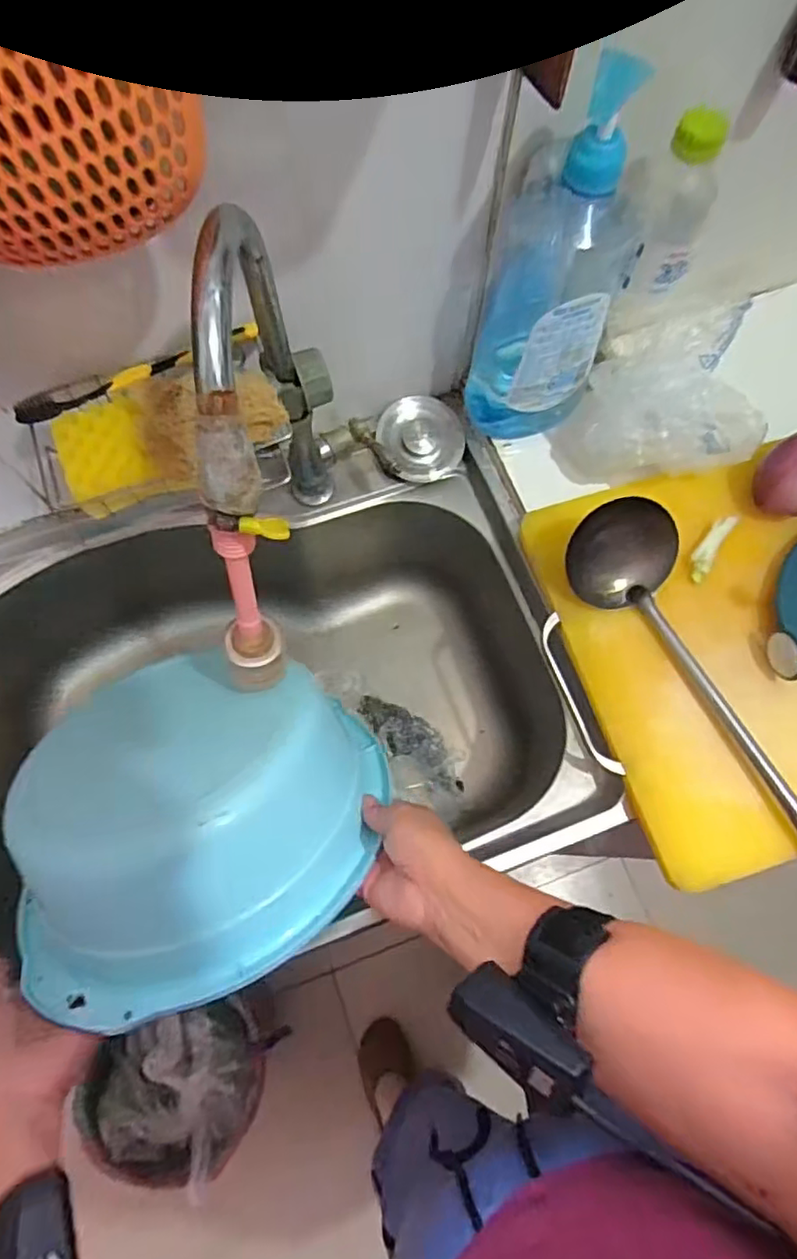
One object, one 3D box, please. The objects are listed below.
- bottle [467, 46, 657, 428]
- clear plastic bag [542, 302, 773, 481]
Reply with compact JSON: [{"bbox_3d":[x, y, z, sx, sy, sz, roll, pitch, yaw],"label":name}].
[{"bbox_3d":[0.122,-0.255,0.482,0.101,0.278,0.070,1,71,-1],"label":"bottle"},{"bbox_3d":[0.217,-0.183,0.535,0.129,0.118,0.108,-5,72,-3],"label":"clear plastic bag"}]

